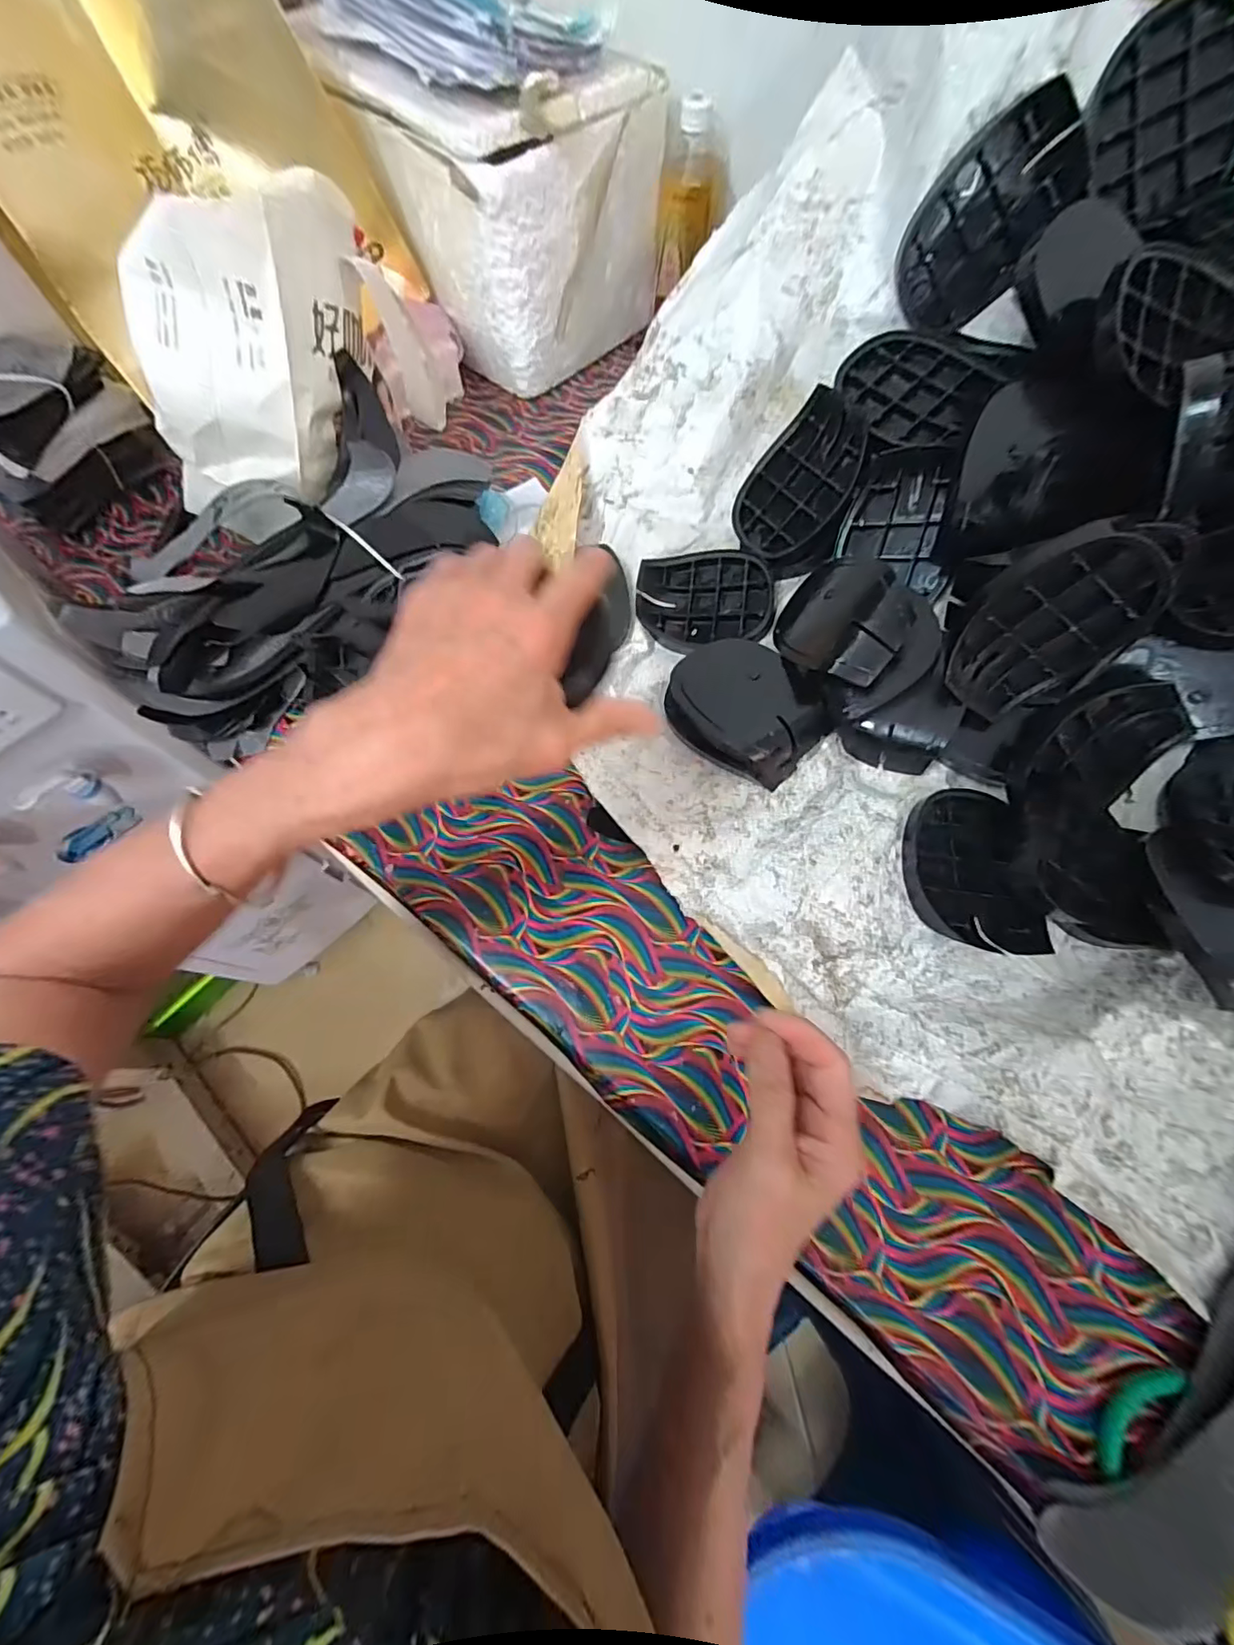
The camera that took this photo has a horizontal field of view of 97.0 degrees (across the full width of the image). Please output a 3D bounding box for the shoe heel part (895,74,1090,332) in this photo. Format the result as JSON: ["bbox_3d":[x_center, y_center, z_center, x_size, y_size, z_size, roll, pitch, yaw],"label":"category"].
[{"bbox_3d":[0.279,-0.456,0.416,0.089,0.122,0.023,35,47,-19],"label":"shoe heel part"}]

